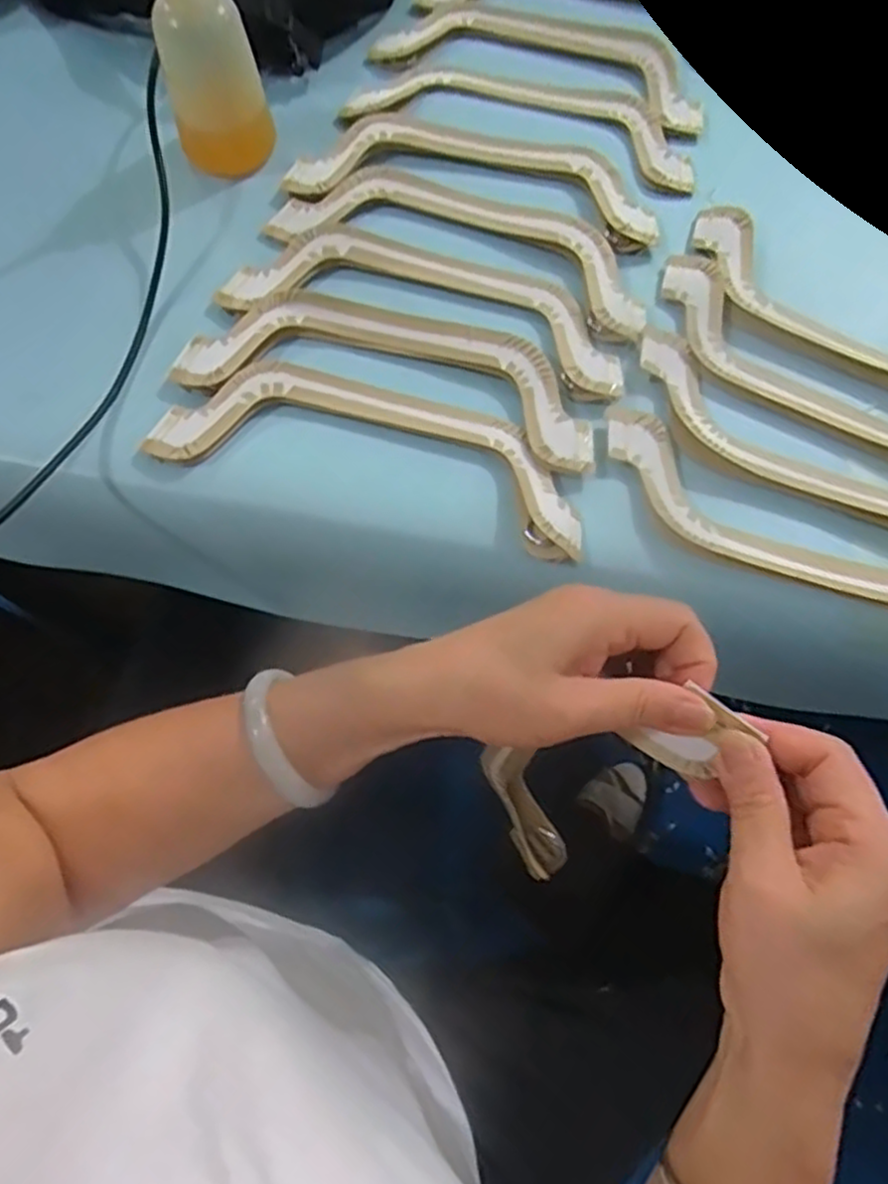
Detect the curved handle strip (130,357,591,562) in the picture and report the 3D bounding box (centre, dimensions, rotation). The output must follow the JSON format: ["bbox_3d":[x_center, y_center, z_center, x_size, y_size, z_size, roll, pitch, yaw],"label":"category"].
[{"bbox_3d":[-0.041,-0.089,0.436,0.263,0.014,0.083,15,71,6],"label":"curved handle strip"}]

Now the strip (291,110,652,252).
[{"bbox_3d":[0.027,-0.302,0.520,0.259,0.012,0.104,14,71,6],"label":"strip"}]

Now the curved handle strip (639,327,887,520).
[{"bbox_3d":[0.244,-0.093,0.436,0.264,0.014,0.078,20,71,8],"label":"curved handle strip"}]

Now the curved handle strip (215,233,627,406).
[{"bbox_3d":[-0.009,-0.192,0.480,0.268,0.014,0.082,14,71,6],"label":"curved handle strip"}]

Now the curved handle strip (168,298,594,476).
[{"bbox_3d":[-0.031,-0.142,0.461,0.264,0.010,0.086,14,71,6],"label":"curved handle strip"}]

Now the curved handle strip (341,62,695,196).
[{"bbox_3d":[0.065,-0.366,0.551,0.259,0.022,0.100,12,70,5],"label":"curved handle strip"}]

